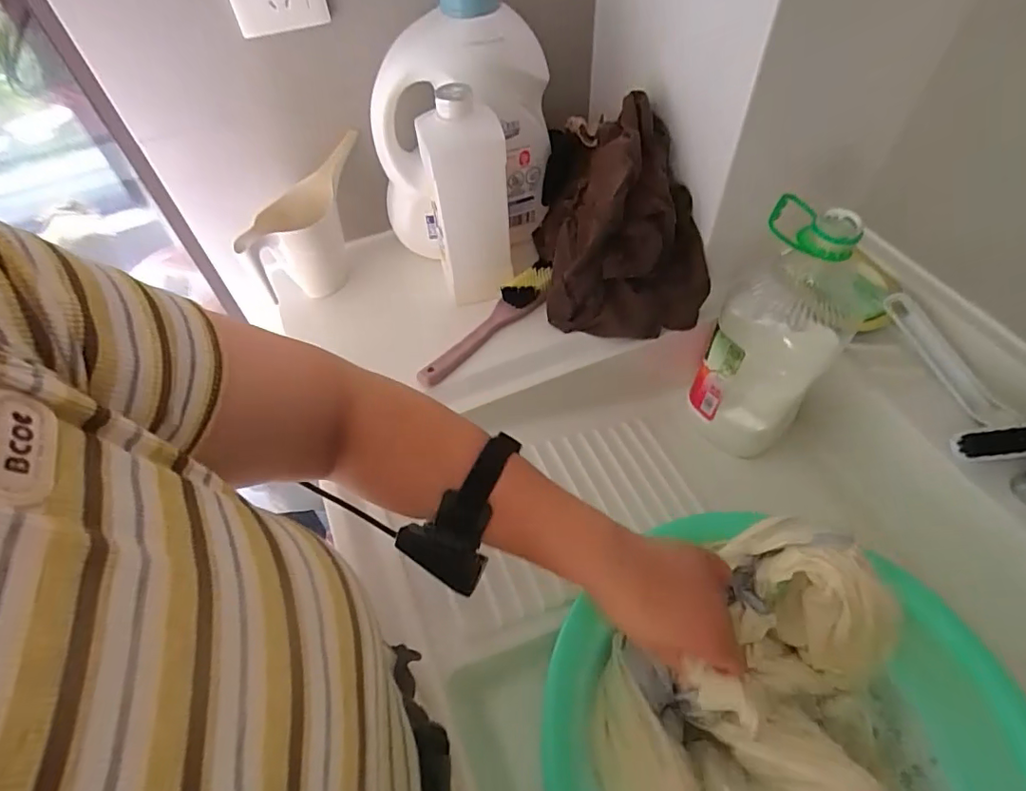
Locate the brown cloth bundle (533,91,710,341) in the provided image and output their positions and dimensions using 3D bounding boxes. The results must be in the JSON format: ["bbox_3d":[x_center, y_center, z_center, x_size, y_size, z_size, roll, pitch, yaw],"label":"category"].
[{"bbox_3d":[0.120,-0.211,0.623,0.177,0.171,0.227,-5,54,0],"label":"brown cloth bundle"}]

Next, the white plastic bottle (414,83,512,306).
[{"bbox_3d":[-0.047,-0.202,0.580,0.078,0.223,0.053,-13,55,-6],"label":"white plastic bottle"}]

